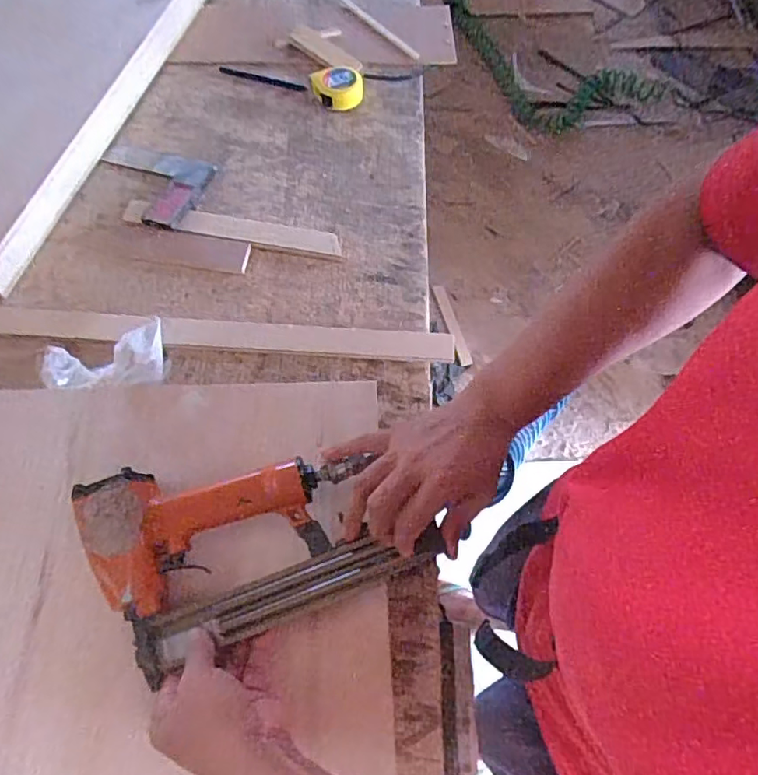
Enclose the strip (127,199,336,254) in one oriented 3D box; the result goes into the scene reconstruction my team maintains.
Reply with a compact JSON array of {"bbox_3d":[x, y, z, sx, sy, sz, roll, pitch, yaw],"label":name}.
[{"bbox_3d":[-0.187,-0.203,0.710,0.275,0.010,0.041,8,65,1],"label":"strip"}]

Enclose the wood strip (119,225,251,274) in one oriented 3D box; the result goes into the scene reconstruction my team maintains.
[{"bbox_3d":[-0.246,-0.174,0.695,0.163,0.009,0.044,10,65,2],"label":"wood strip"}]

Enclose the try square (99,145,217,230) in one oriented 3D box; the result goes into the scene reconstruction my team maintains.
[{"bbox_3d":[-0.304,-0.271,0.733,0.159,0.010,0.122,21,66,7],"label":"try square"}]

